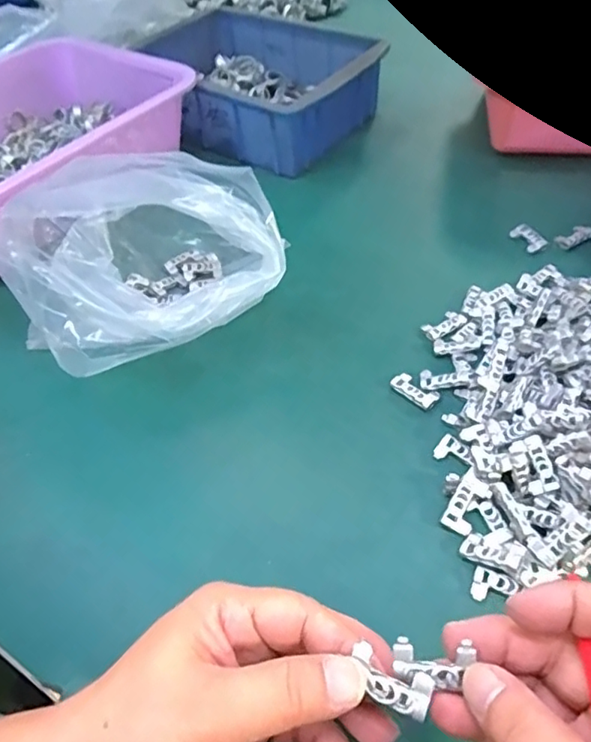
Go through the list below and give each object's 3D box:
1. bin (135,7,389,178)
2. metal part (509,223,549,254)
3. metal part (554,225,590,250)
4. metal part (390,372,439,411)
[{"bbox_3d":[-0.040,-0.301,0.597,0.236,0.076,0.185,23,55,23],"label":"bin"},{"bbox_3d":[0.190,-0.107,0.453,0.017,0.010,0.033,-21,51,-12],"label":"metal part"},{"bbox_3d":[0.224,-0.107,0.448,0.032,0.009,0.013,-23,51,-14],"label":"metal part"},{"bbox_3d":[0.077,0.013,0.360,0.015,0.005,0.030,-38,57,-25],"label":"metal part"}]

